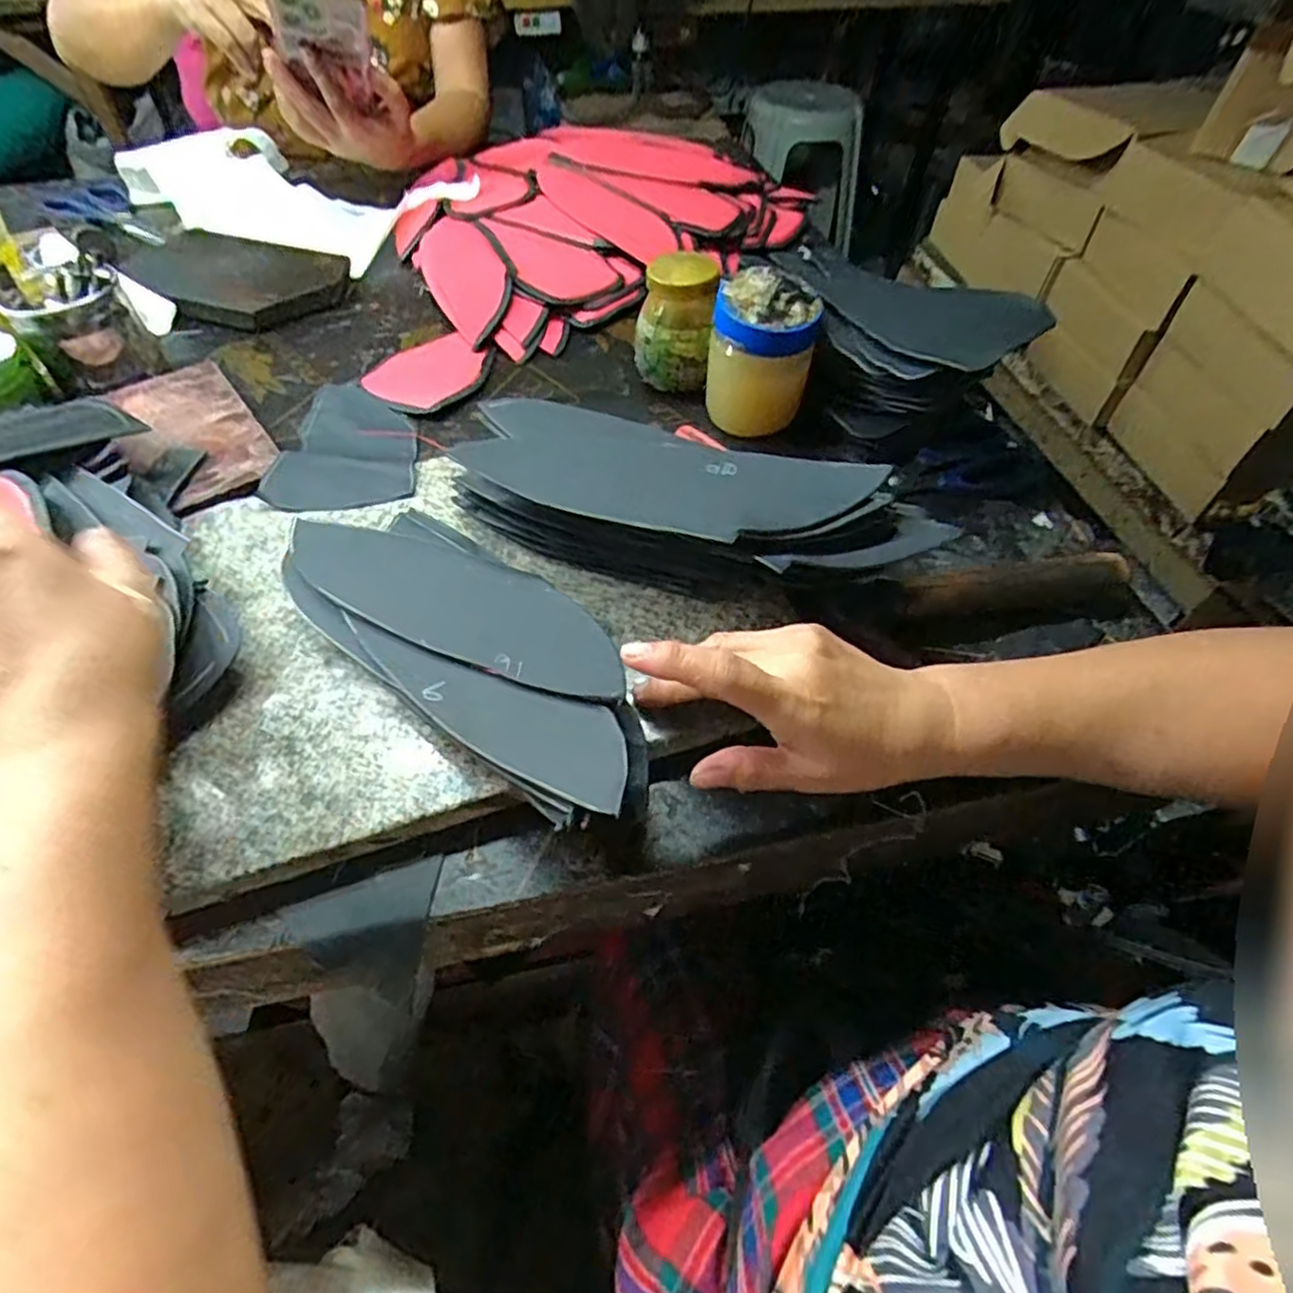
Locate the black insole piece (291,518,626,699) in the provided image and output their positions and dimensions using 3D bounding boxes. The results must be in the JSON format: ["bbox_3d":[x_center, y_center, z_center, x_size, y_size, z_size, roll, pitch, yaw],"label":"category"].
[{"bbox_3d":[-0.101,-0.028,0.364,0.211,0.020,0.062,23,57,15],"label":"black insole piece"}]

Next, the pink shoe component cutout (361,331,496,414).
[{"bbox_3d":[-0.182,-0.236,0.594,0.081,0.019,0.112,18,56,12],"label":"pink shoe component cutout"}]

